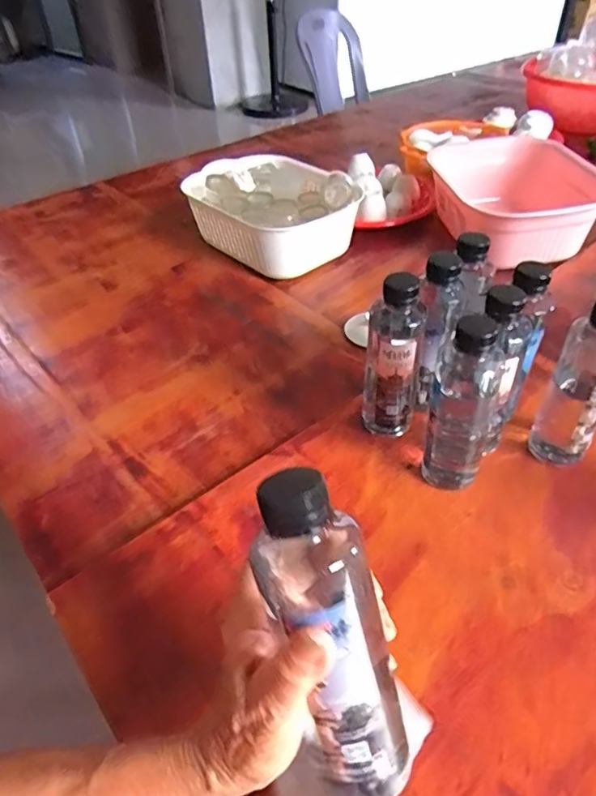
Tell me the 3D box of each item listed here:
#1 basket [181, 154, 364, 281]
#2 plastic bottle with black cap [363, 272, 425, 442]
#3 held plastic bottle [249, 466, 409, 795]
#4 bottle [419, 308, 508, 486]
[{"bbox_3d":[-0.033,-0.312,0.900,0.214,0.116,0.272,-31,49,-27],"label":"basket"},{"bbox_3d":[0.093,-0.032,0.530,0.053,0.190,0.050,2,43,6],"label":"plastic bottle with black cap"},{"bbox_3d":[0.017,0.117,0.256,0.051,0.171,0.046,-20,10,-17],"label":"held plastic bottle"},{"bbox_3d":[0.150,0.006,0.476,0.050,0.178,0.057,20,48,24],"label":"bottle"}]

